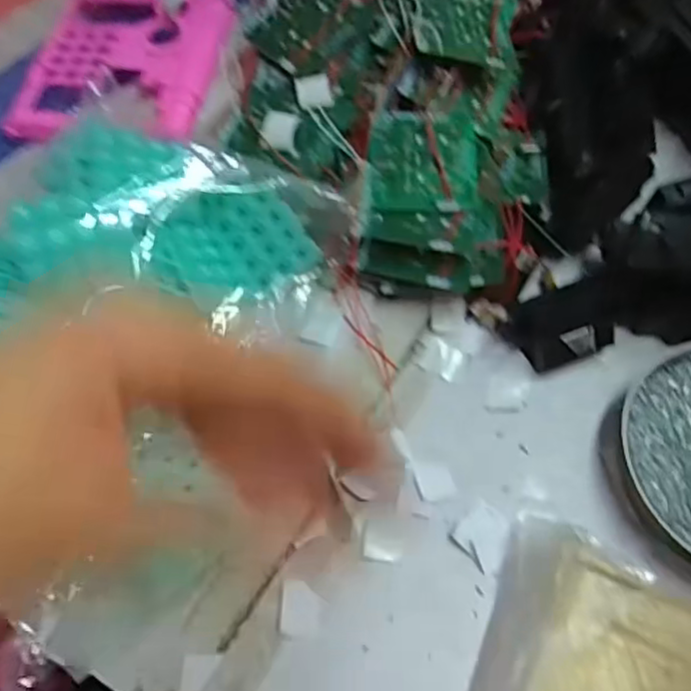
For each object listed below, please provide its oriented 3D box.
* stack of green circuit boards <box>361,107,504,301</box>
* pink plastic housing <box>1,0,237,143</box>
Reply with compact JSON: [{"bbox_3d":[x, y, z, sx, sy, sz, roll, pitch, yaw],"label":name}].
[{"bbox_3d":[0.056,-0.087,0.413,0.085,0.048,0.118,6,62,4],"label":"stack of green circuit boards"},{"bbox_3d":[-0.159,-0.210,0.481,0.133,0.030,0.155,7,63,4],"label":"pink plastic housing"}]

